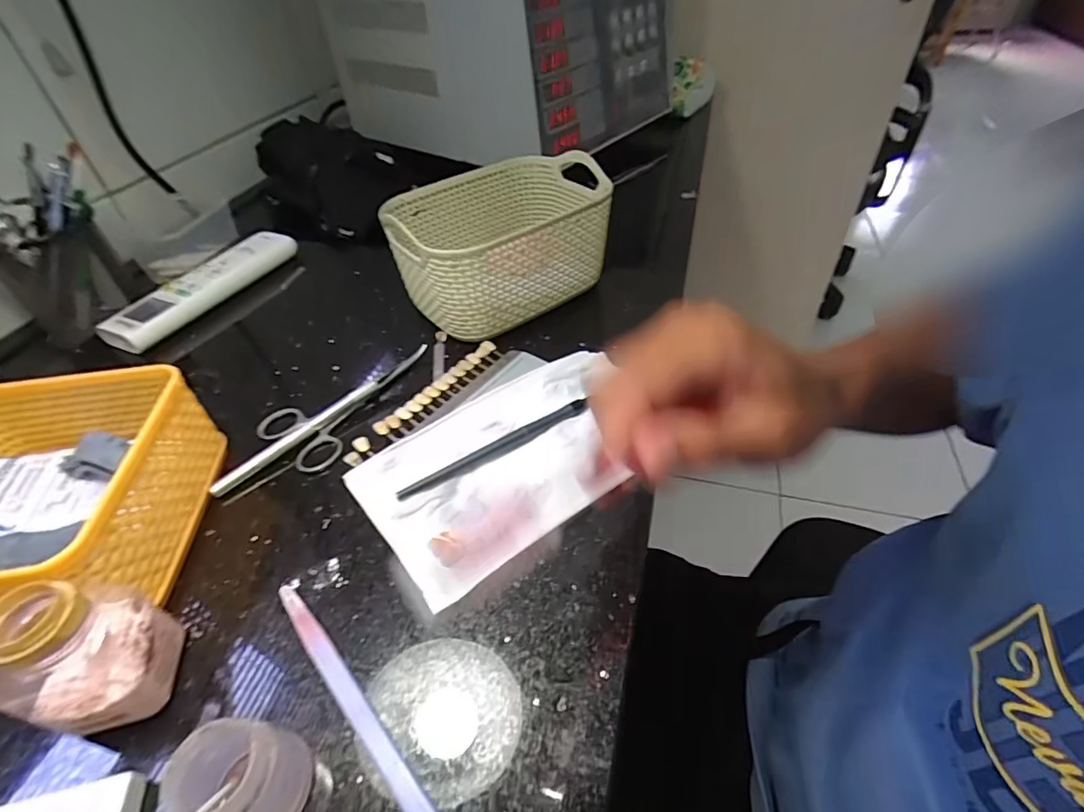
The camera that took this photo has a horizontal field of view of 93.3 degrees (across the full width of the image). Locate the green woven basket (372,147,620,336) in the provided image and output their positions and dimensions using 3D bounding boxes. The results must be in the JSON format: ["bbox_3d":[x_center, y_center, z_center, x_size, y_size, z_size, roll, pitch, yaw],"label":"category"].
[{"bbox_3d":[-0.032,-0.133,0.417,0.164,0.087,0.119,-32,51,-25],"label":"green woven basket"}]

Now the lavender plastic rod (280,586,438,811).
[{"bbox_3d":[-0.081,0.126,0.219,0.010,0.004,0.137,-33,52,-30],"label":"lavender plastic rod"}]

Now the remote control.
[{"bbox_3d":[-0.299,-0.111,0.459,0.048,0.028,0.177,19,49,22],"label":"remote control"}]

